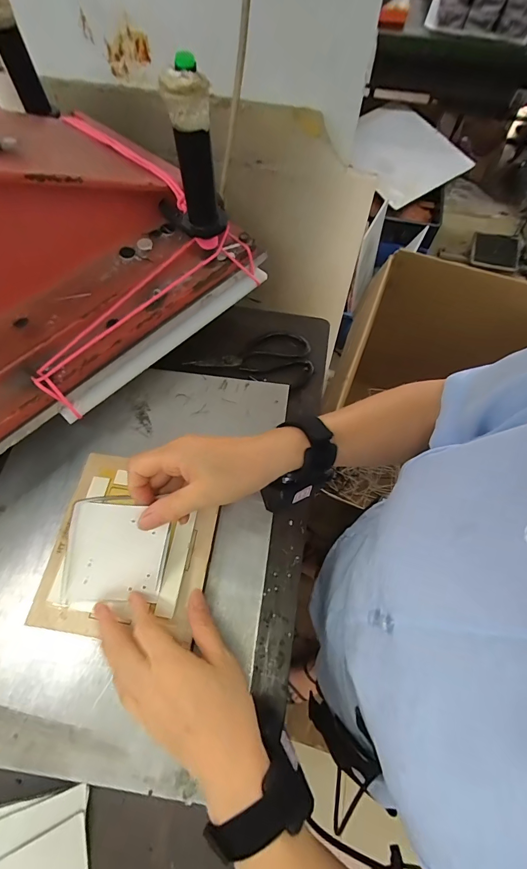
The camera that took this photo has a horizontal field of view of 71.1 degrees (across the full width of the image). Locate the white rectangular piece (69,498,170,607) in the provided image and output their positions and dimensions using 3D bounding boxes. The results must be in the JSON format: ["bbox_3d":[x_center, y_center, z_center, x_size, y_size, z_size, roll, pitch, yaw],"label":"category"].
[{"bbox_3d":[-0.130,0.107,0.333,0.078,0.004,0.089,8,95,-18],"label":"white rectangular piece"}]

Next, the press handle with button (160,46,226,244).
[{"bbox_3d":[-0.061,-0.259,0.347,0.040,0.142,0.037,-6,65,-4],"label":"press handle with button"}]

